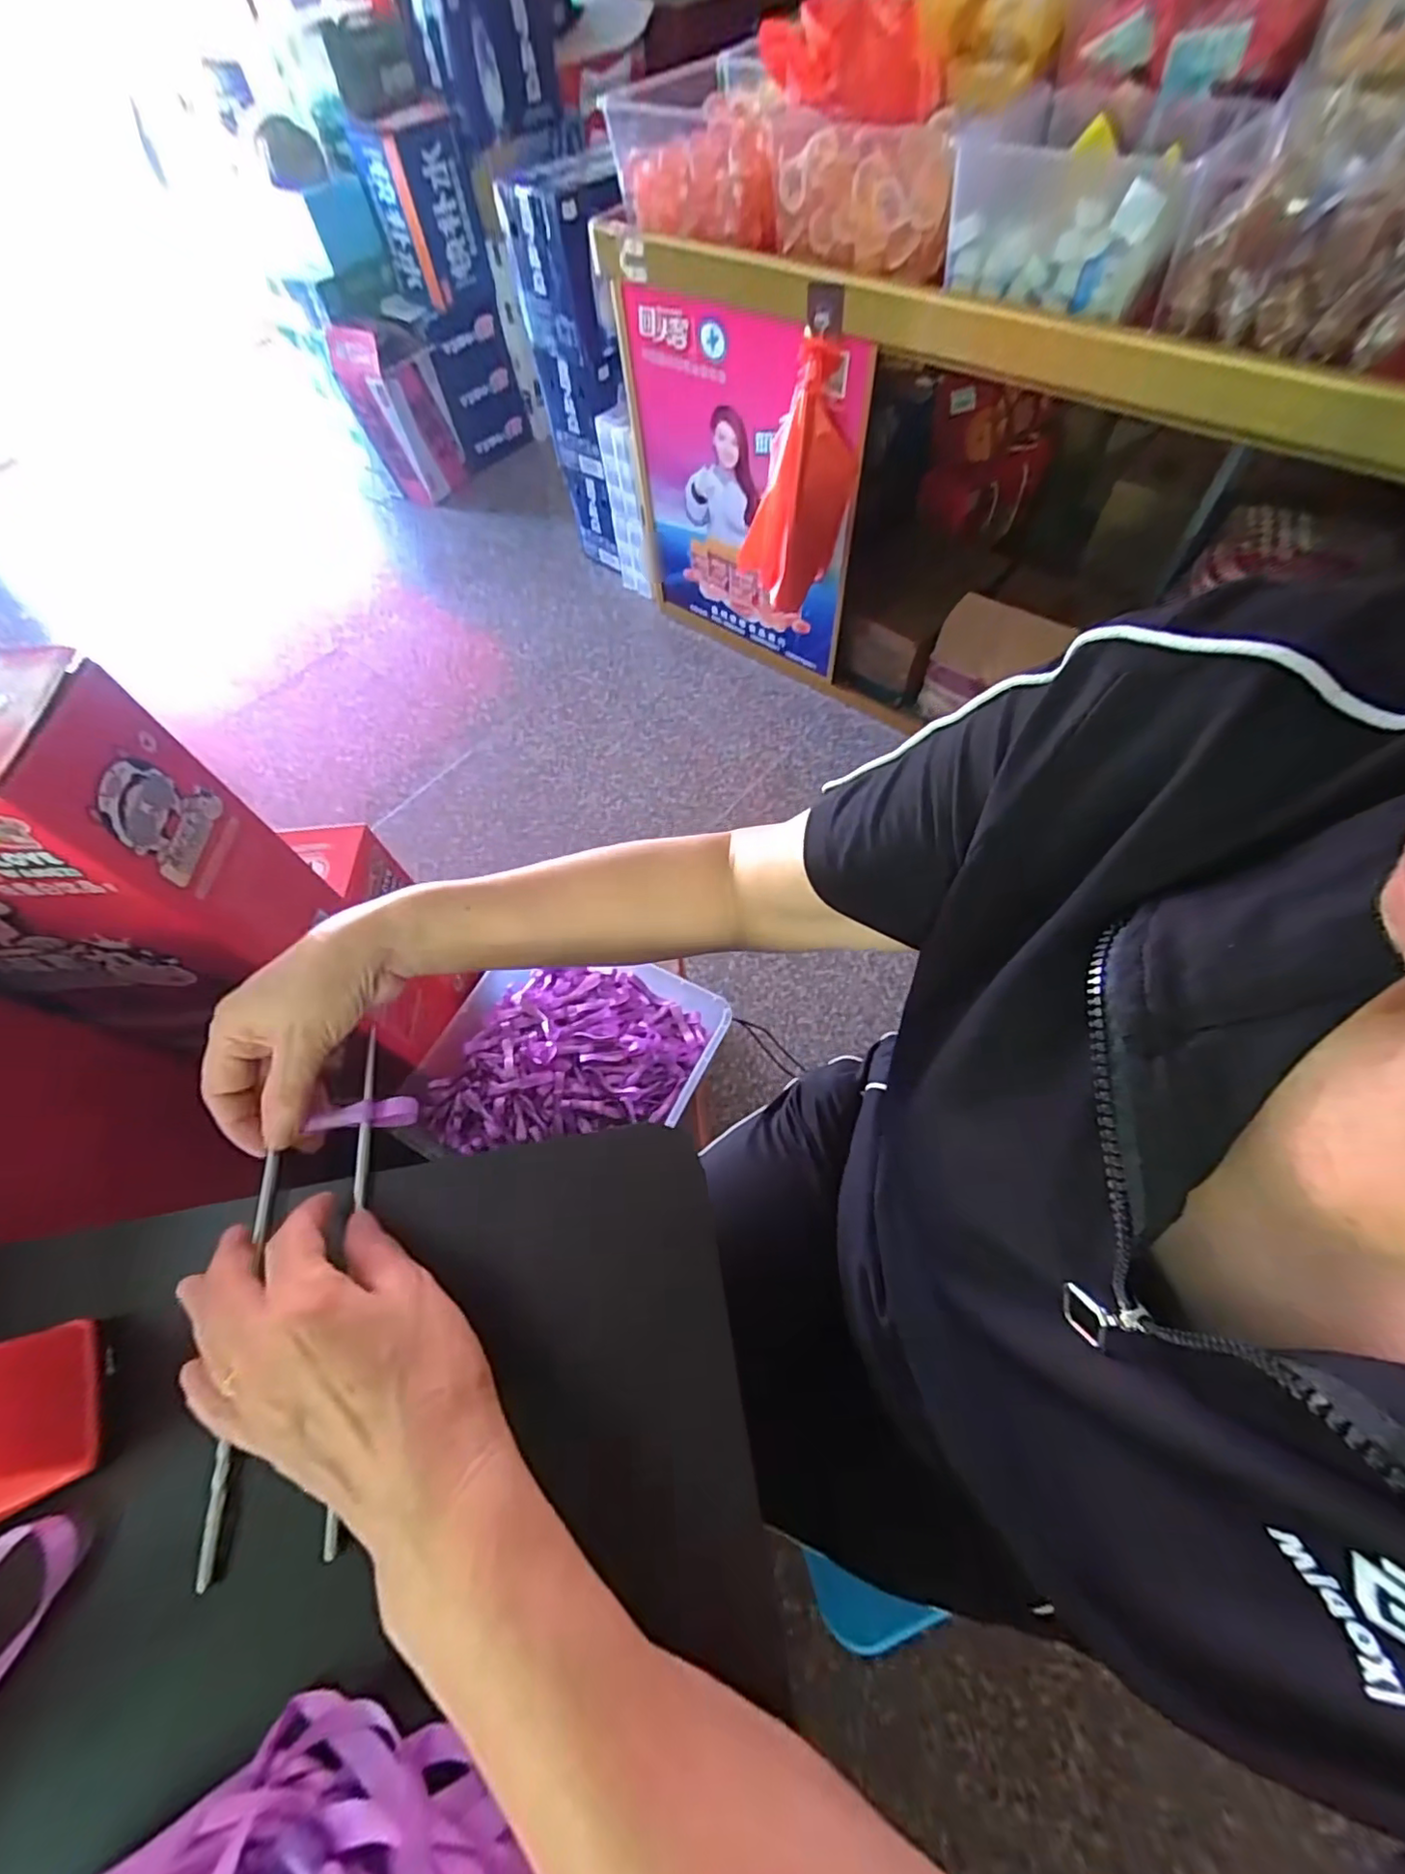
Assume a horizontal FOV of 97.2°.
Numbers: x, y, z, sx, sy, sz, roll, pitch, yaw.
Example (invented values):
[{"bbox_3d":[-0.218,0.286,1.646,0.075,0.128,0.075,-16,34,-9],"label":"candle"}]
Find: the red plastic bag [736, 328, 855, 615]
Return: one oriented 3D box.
[{"bbox_3d":[0.178,-0.855,1.182,0.209,0.405,0.152,4,62,6],"label":"red plastic bag"}]

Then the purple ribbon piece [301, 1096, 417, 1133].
[{"bbox_3d":[-0.182,0.096,0.336,0.051,0.008,0.014,-2,59,-13],"label":"purple ribbon piece"}]

